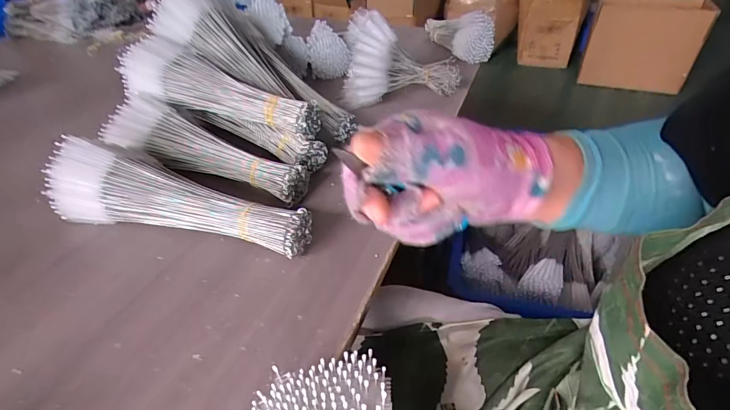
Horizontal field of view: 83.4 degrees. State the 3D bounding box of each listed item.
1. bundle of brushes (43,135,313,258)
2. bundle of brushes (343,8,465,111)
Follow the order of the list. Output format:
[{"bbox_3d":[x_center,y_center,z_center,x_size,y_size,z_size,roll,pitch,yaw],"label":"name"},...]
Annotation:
[{"bbox_3d":[-0.201,-0.014,0.465,0.300,0.077,0.093,10,39,11],"label":"bundle of brushes"},{"bbox_3d":[0.064,-0.256,0.720,0.213,0.150,0.067,-11,39,-13],"label":"bundle of brushes"}]

